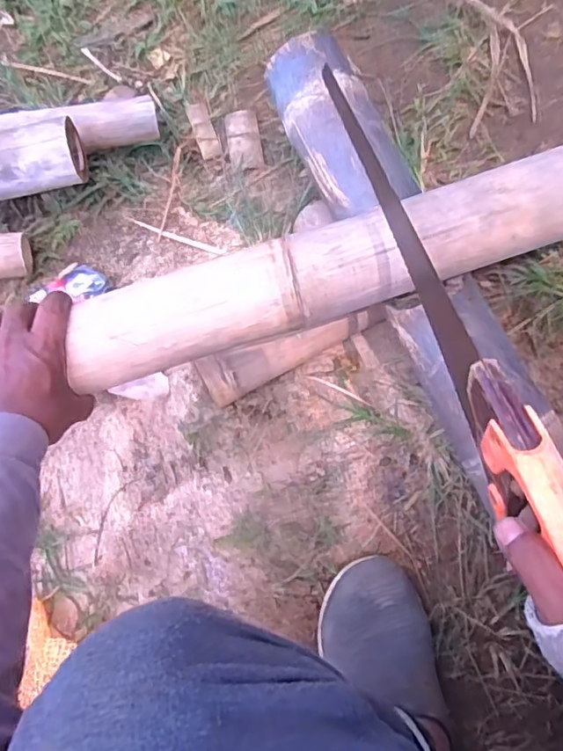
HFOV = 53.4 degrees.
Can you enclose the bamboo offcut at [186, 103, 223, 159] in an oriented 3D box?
[{"bbox_3d":[-0.117,-0.371,0.843,0.030,0.005,0.100,-20,76,-2],"label":"bamboo offcut"}]

